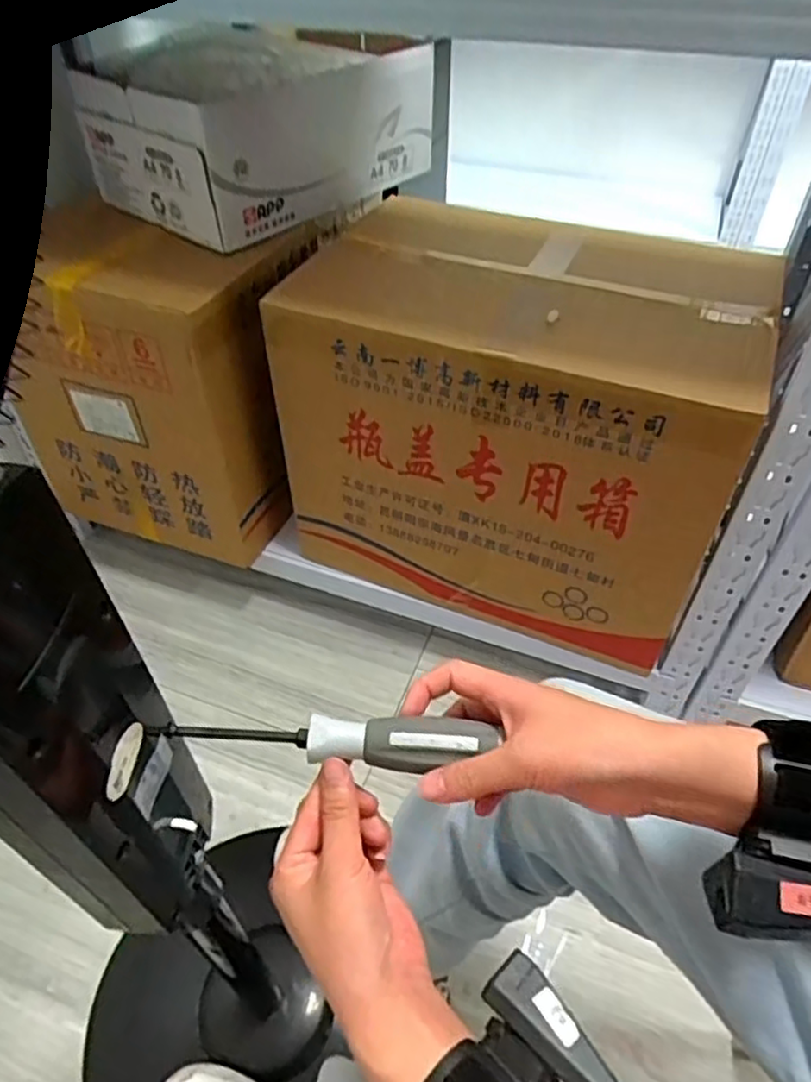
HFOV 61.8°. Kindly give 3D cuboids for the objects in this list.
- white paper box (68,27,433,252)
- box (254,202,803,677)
[{"bbox_3d":[-0.194,-0.631,1.030,0.283,0.201,0.451,32,53,29],"label":"white paper box"},{"bbox_3d":[0.163,-0.176,0.993,0.562,0.434,0.404,18,47,18],"label":"box"}]

